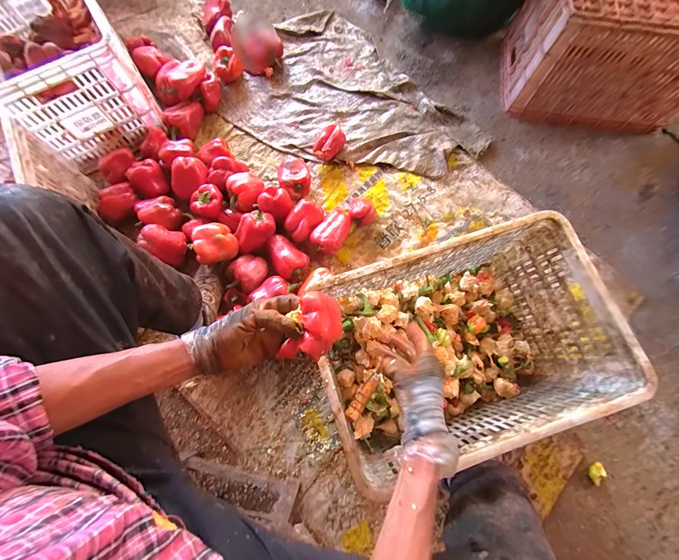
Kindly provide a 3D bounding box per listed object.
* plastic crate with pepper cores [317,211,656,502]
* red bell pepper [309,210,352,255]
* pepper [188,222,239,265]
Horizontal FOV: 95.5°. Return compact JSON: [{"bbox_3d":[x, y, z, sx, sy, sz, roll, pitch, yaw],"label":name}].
[{"bbox_3d":[0.222,0.130,0.636,0.504,0.249,0.336,-17,76,-4],"label":"plastic crate with pepper cores"},{"bbox_3d":[-0.019,-0.132,0.839,0.085,0.073,0.128,25,77,6],"label":"red bell pepper"},{"bbox_3d":[-0.308,-0.088,0.761,0.102,0.068,0.095,0,75,0],"label":"pepper"}]

